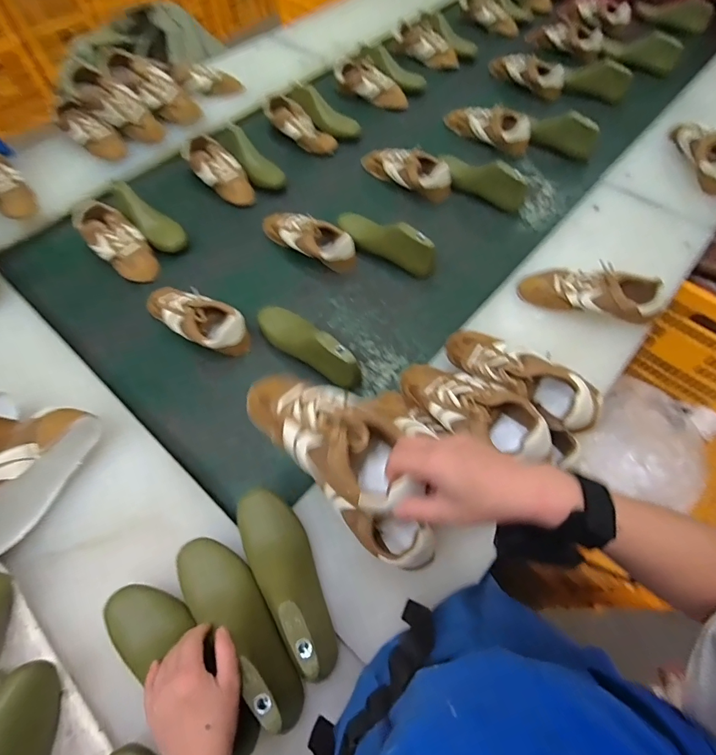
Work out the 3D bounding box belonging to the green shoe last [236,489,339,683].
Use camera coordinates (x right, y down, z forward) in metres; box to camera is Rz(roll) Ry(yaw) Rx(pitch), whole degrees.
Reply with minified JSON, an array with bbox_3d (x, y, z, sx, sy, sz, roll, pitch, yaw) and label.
[{"bbox_3d":[-0.085,0.232,0.486,0.070,0.073,0.212,-25,65,-12],"label":"green shoe last"}]

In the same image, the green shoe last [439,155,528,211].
[{"bbox_3d":[0.274,-0.438,0.915,0.201,0.070,0.054,34,67,17],"label":"green shoe last"}]

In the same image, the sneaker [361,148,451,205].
[{"bbox_3d":[0.110,-0.480,0.958,0.227,0.073,0.085,25,65,13],"label":"sneaker"}]

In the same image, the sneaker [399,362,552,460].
[{"bbox_3d":[0.150,0.045,0.556,0.215,0.069,0.077,27,64,34],"label":"sneaker"}]

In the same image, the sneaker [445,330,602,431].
[{"bbox_3d":[0.220,-0.001,0.585,0.230,0.086,0.079,33,66,32],"label":"sneaker"}]

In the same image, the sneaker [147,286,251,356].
[{"bbox_3d":[-0.299,-0.112,0.757,0.219,0.065,0.091,28,66,14],"label":"sneaker"}]

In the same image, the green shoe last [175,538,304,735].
[{"bbox_3d":[-0.139,0.279,0.474,0.072,0.068,0.224,-37,57,-18],"label":"green shoe last"}]

